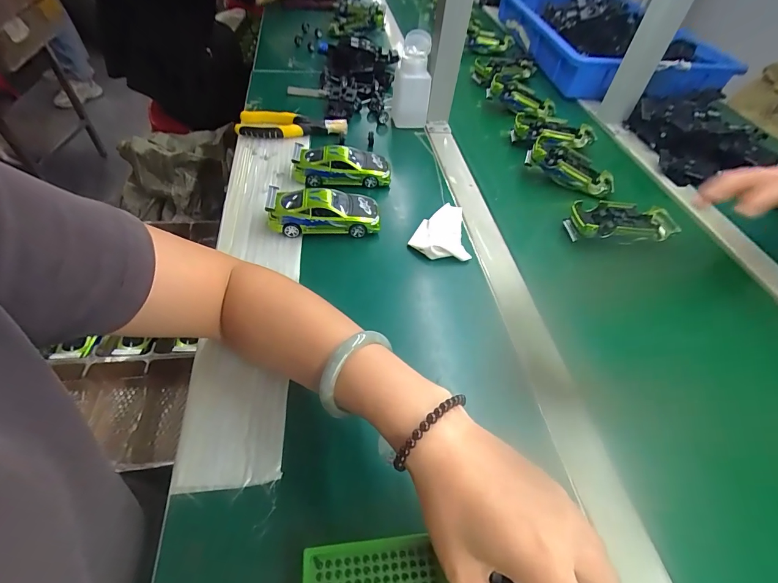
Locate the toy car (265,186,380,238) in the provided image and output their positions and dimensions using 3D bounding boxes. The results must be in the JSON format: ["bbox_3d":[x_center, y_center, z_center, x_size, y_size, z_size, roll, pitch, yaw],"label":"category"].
[{"bbox_3d":[-0.079,-0.096,0.458,0.132,0.043,0.054,-1,51,-7],"label":"toy car"}]

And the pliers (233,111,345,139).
[{"bbox_3d":[-0.154,-0.267,0.605,0.168,0.018,0.055,0,51,-6],"label":"pliers"}]

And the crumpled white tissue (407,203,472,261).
[{"bbox_3d":[0.061,-0.078,0.471,0.069,0.018,0.096,2,50,-5],"label":"crumpled white tissue"}]

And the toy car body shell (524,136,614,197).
[{"bbox_3d":[0.272,-0.183,0.573,0.137,0.049,0.061,23,51,-4],"label":"toy car body shell"}]

